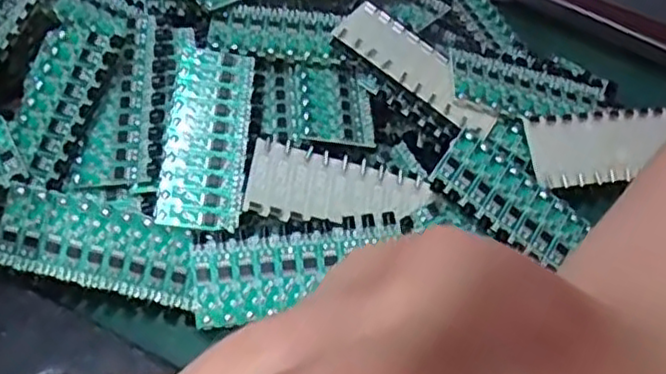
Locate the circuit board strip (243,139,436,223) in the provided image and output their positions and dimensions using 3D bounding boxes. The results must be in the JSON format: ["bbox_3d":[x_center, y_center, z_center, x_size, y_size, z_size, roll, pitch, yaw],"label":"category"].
[{"bbox_3d":[0.003,0.001,0.274,0.073,0.009,0.032,6,51,-14],"label":"circuit board strip"}]

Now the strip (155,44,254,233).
[{"bbox_3d":[-0.049,-0.022,0.275,0.031,0.005,0.079,2,66,-1],"label":"strip"}]

